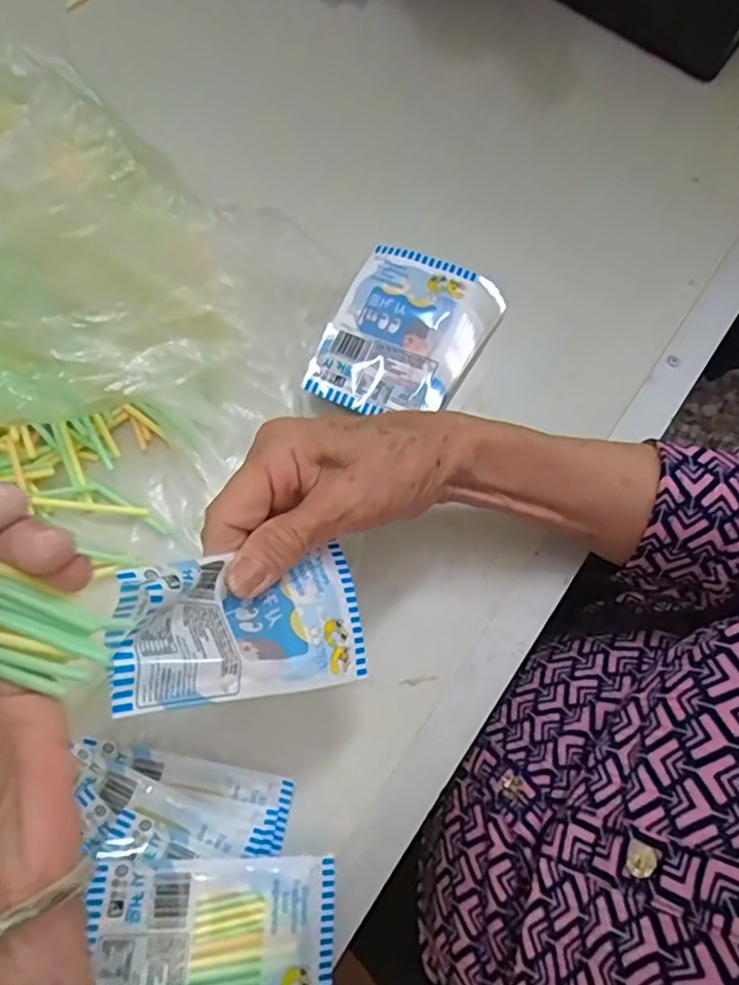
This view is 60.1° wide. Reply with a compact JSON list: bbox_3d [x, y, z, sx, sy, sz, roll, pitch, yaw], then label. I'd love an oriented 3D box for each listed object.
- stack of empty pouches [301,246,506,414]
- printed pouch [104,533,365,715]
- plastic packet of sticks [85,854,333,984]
[{"bbox_3d":[0.020,-0.088,0.364,0.083,0.014,0.100,25,76,5],"label":"stack of empty pouches"},{"bbox_3d":[-0.046,0.050,0.243,0.102,0.026,0.054,1,71,-41],"label":"printed pouch"},{"bbox_3d":[-0.064,0.191,0.269,0.098,0.005,0.062,7,65,-13],"label":"plastic packet of sticks"}]

